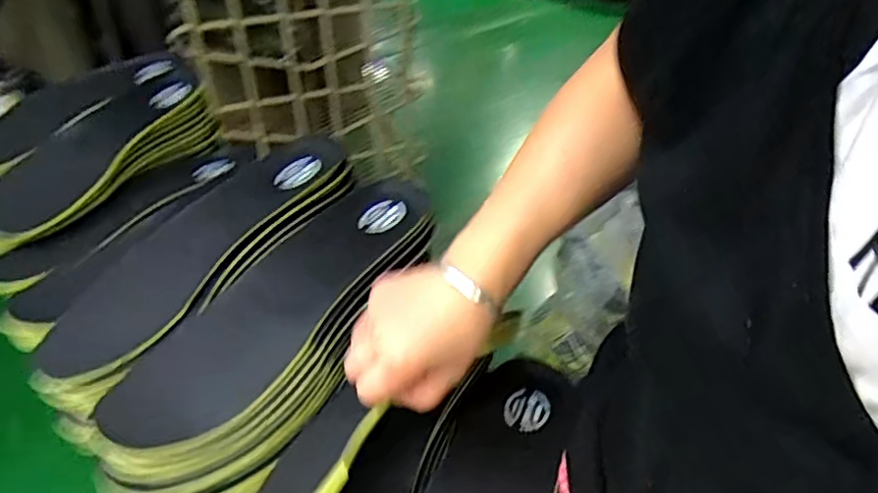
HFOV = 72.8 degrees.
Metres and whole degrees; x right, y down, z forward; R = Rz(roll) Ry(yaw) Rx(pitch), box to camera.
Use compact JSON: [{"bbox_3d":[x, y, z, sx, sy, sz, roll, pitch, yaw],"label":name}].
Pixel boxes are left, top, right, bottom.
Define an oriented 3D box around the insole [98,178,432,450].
[{"bbox_3d":[-0.124,0.038,0.495,0.102,0.023,0.312,25,55,29],"label":"insole"}]

